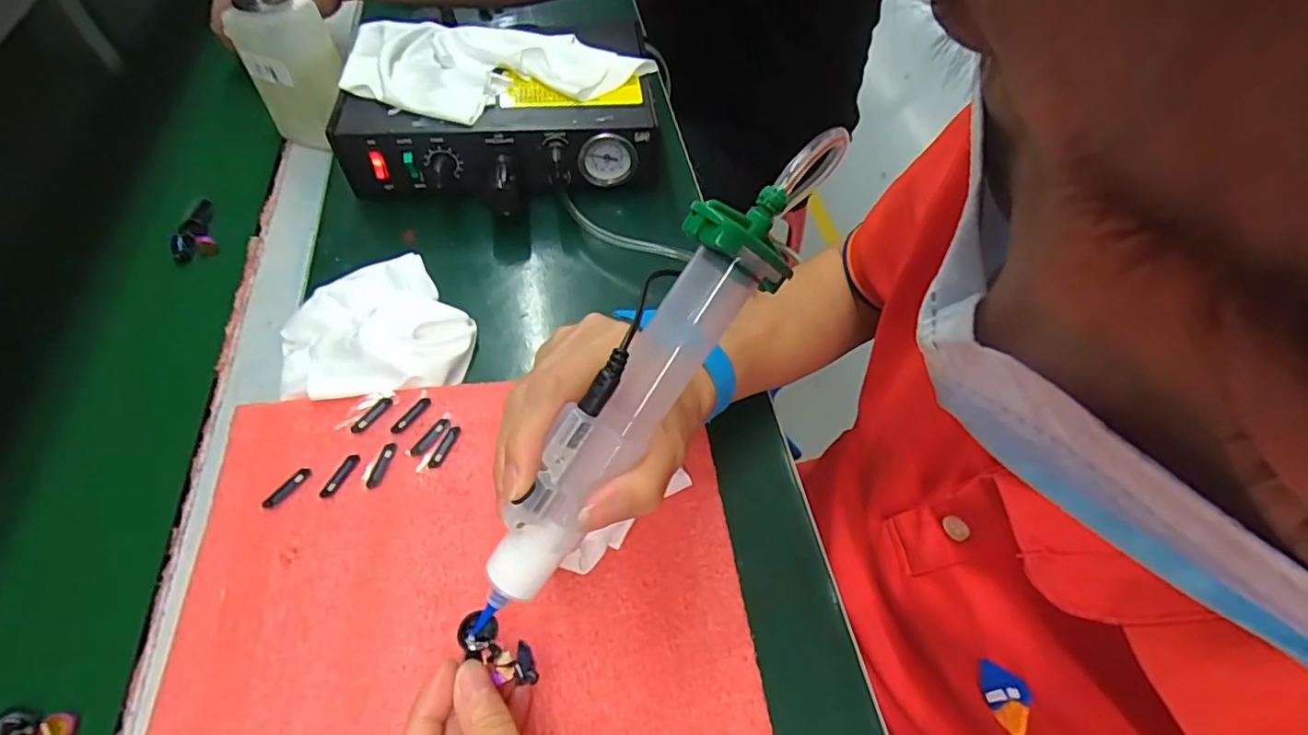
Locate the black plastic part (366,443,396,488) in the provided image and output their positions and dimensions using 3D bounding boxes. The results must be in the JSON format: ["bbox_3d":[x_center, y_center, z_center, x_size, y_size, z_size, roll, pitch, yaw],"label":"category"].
[{"bbox_3d":[-0.149,0.052,0.321,0.007,0.004,0.026,14,55,6],"label":"black plastic part"}]

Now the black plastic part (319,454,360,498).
[{"bbox_3d":[-0.170,0.058,0.318,0.008,0.004,0.026,23,56,12],"label":"black plastic part"}]

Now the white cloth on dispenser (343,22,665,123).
[{"bbox_3d":[-0.122,-0.229,0.449,0.222,0.025,0.113,5,55,2],"label":"white cloth on dispenser"}]

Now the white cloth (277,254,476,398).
[{"bbox_3d":[-0.178,-0.032,0.378,0.112,0.028,0.114,-11,56,-11],"label":"white cloth"}]

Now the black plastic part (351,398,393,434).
[{"bbox_3d":[-0.162,0.027,0.337,0.007,0.004,0.026,33,59,18],"label":"black plastic part"}]

